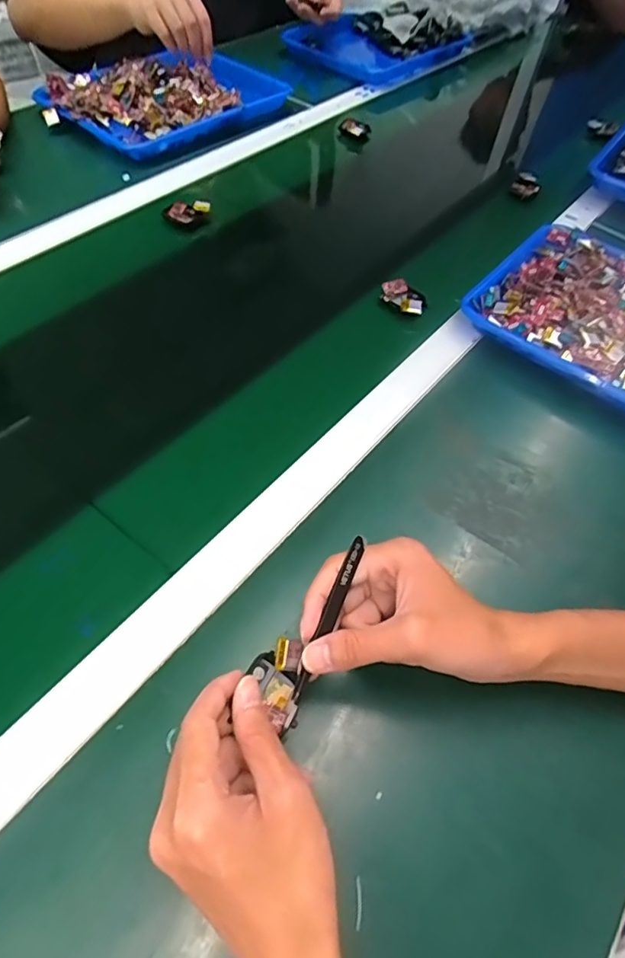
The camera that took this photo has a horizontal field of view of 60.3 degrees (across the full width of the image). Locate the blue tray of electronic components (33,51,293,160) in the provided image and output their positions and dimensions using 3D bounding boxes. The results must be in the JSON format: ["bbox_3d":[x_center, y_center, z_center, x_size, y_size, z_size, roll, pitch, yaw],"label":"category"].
[{"bbox_3d":[-0.215,-0.595,0.822,0.228,0.047,0.341,36,59,19],"label":"blue tray of electronic components"}]

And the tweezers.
[{"bbox_3d":[0.010,0.084,0.329,0.008,0.010,0.104,22,76,11],"label":"tweezers"}]

